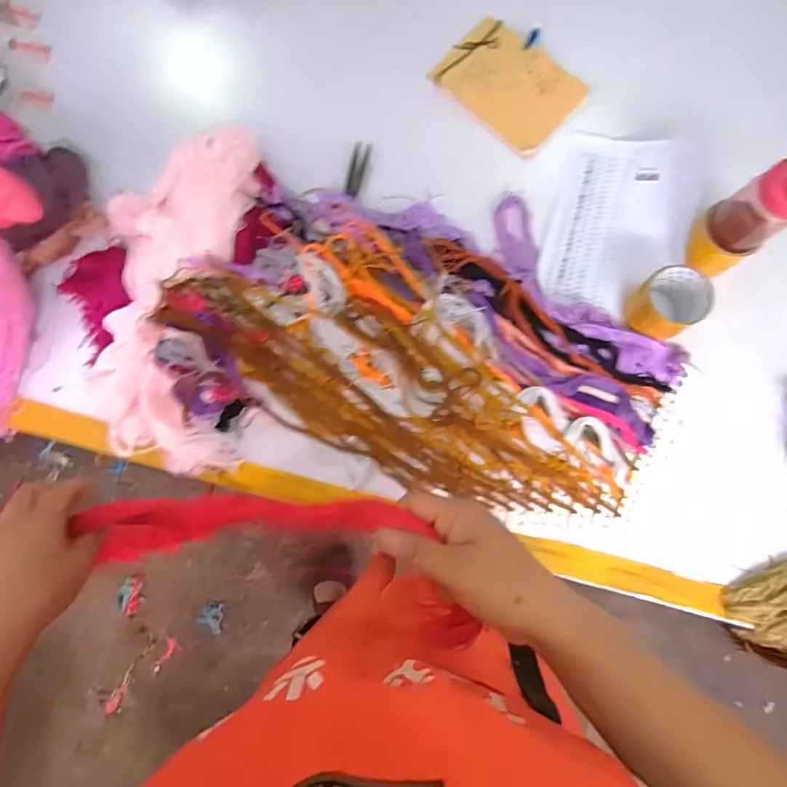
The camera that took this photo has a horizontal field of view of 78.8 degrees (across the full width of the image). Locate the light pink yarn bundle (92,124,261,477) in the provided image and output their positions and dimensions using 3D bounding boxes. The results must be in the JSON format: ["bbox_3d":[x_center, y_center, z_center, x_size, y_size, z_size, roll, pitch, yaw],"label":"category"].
[{"bbox_3d":[-0.313,-0.150,0.665,0.219,0.068,0.503,2,82,2],"label":"light pink yarn bundle"}]

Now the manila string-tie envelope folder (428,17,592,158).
[{"bbox_3d":[0.176,-0.475,0.735,0.208,0.013,0.152,44,86,7],"label":"manila string-tie envelope folder"}]

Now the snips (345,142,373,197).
[{"bbox_3d":[-0.053,-0.344,0.729,0.025,0.013,0.089,11,82,3],"label":"snips"}]

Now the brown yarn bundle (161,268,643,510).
[{"bbox_3d":[0.008,-0.002,0.629,0.647,0.064,0.200,25,83,5],"label":"brown yarn bundle"}]

